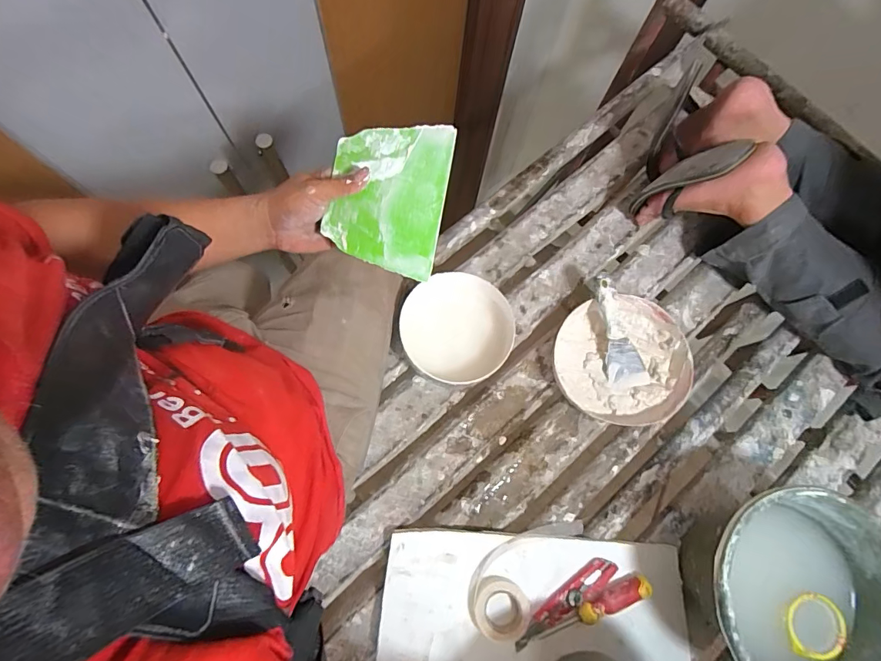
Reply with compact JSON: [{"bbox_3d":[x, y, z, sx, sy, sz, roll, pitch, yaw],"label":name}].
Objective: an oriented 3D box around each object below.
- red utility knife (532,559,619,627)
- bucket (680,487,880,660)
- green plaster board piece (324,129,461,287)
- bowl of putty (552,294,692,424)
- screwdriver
[{"bbox_3d":[0.194,0.373,0.620,0.134,0.011,0.035,-32,79,-9],"label":"red utility knife"},{"bbox_3d":[0.439,0.331,0.570,0.239,0.173,0.239,0,76,-2],"label":"bucket"},{"bbox_3d":[-0.057,-0.146,0.469,0.120,0.007,0.161,10,87,0],"label":"green plaster board piece"},{"bbox_3d":[0.299,0.047,0.720,0.198,0.065,0.205,0,76,-2],"label":"bowl of putty"},{"bbox_3d":[0.203,0.402,0.609,0.204,0.023,0.031,-24,78,-7],"label":"screwdriver"}]

